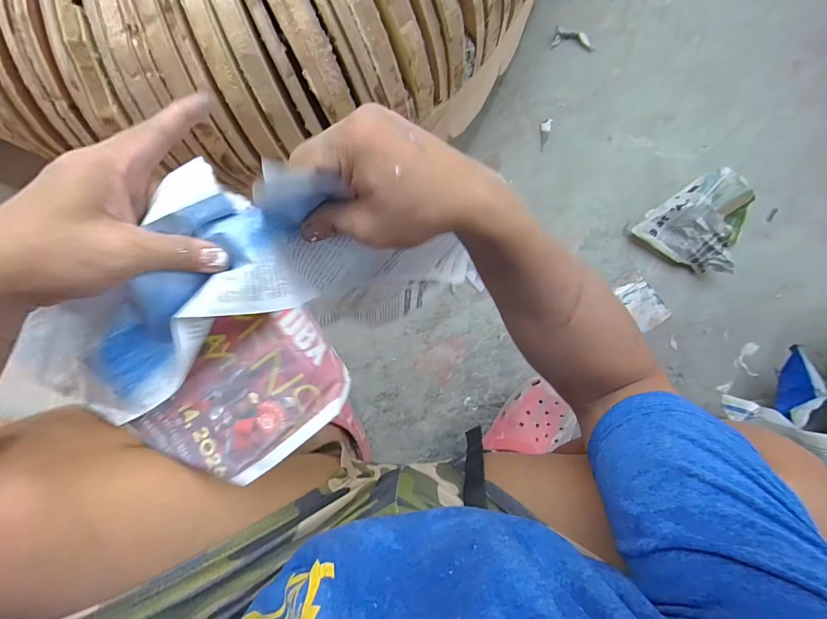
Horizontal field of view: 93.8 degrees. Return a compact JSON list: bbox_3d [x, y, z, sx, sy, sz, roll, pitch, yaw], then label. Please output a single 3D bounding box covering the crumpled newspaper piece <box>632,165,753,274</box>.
[{"bbox_3d":[0.435,-0.127,0.581,0.136,0.060,0.138,41,93,-3],"label":"crumpled newspaper piece"}]

